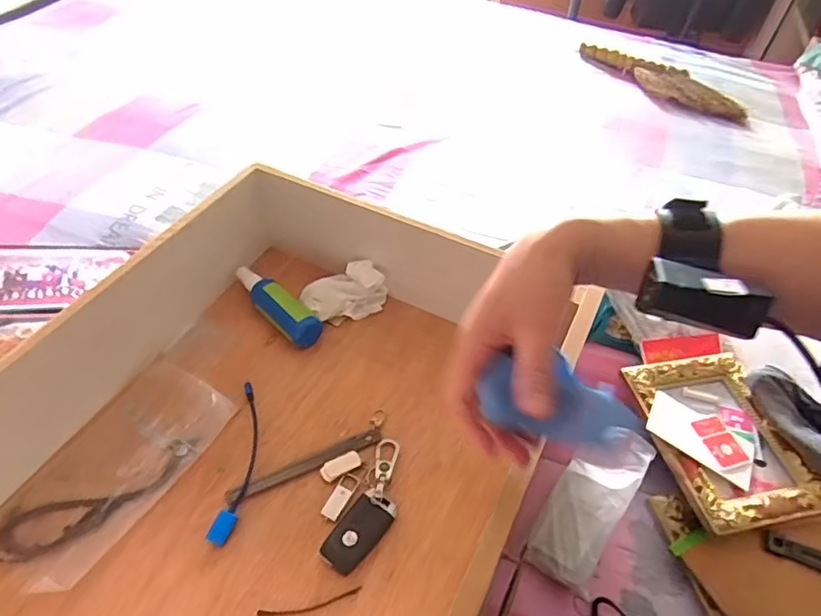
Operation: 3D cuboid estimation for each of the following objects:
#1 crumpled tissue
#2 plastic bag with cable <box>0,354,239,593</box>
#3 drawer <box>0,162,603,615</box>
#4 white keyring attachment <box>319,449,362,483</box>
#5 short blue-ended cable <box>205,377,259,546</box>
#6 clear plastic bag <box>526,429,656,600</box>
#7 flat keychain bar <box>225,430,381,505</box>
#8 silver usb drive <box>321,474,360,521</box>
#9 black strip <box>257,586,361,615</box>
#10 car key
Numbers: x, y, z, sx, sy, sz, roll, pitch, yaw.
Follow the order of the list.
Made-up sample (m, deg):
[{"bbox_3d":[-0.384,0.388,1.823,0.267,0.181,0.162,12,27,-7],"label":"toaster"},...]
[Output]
[{"bbox_3d":[-0.073,-0.020,0.650,0.095,0.043,0.052,-9,49,-16],"label":"crumpled tissue"},{"bbox_3d":[-0.267,0.139,0.518,0.110,0.017,0.209,24,52,16],"label":"plastic bag with cable"},{"bbox_3d":[-0.143,0.122,0.475,0.422,0.120,0.565,27,52,18],"label":"drawer"},{"bbox_3d":[-0.064,0.146,0.529,0.038,0.005,0.017,-25,55,-24],"label":"white keyring attachment"},{"bbox_3d":[-0.156,0.136,0.530,0.024,0.012,0.158,3,49,-2],"label":"short blue-ended cable"},{"bbox_3d":[0.169,0.179,0.537,0.064,0.032,0.153,29,50,18],"label":"clear plastic bag"},{"bbox_3d":[-0.096,0.145,0.527,0.145,0.006,0.016,-18,53,-15],"label":"flat keychain bar"},{"bbox_3d":[-0.061,0.166,0.510,0.016,0.005,0.045,22,51,15],"label":"silver usb drive"},{"bbox_3d":[-0.080,0.237,0.459,0.082,0.005,0.010,-8,50,-11],"label":"black strip"},{"bbox_3d":[-0.044,0.189,0.487,0.037,0.020,0.069,33,55,23],"label":"car key"}]

